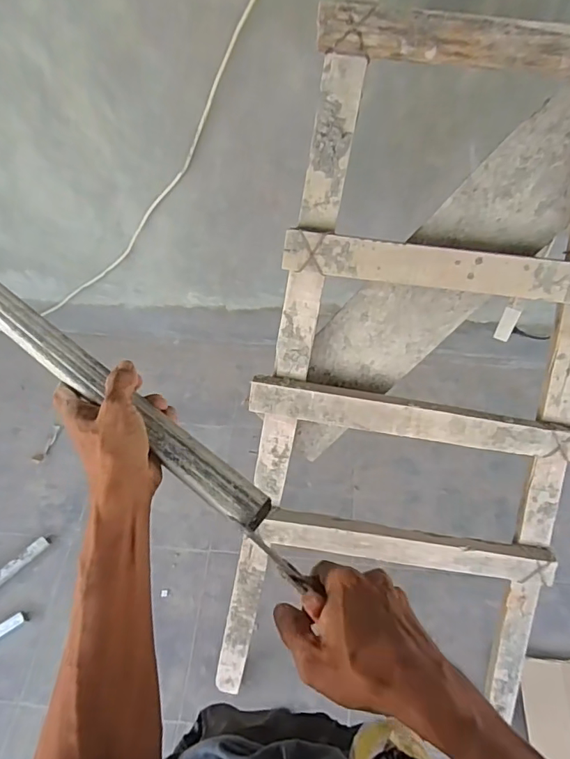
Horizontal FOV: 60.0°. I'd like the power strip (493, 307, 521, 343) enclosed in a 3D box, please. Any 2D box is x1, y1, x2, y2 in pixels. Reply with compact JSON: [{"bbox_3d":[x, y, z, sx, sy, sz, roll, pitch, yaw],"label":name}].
[{"bbox_3d":[0.614,-0.151,1.367,0.044,0.115,0.024,28,61,19],"label":"power strip"}]

